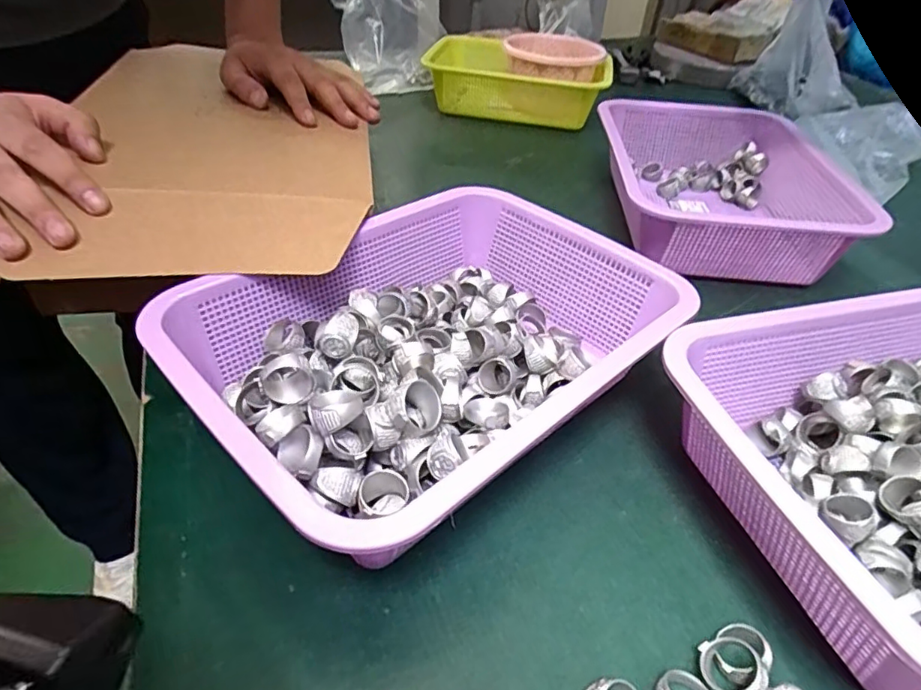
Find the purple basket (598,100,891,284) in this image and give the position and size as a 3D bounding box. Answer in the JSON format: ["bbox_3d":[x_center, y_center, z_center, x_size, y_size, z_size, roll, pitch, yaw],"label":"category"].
[{"bbox_3d":[0.266,-0.173,0.626,0.227,0.079,0.295,6,39,3],"label":"purple basket"}]

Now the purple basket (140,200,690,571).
[{"bbox_3d":[-0.013,0.004,0.389,0.222,0.083,0.306,34,48,31],"label":"purple basket"}]

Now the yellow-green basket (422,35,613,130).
[{"bbox_3d":[0.085,-0.406,0.887,0.266,0.084,0.168,11,41,9],"label":"yellow-green basket"}]

